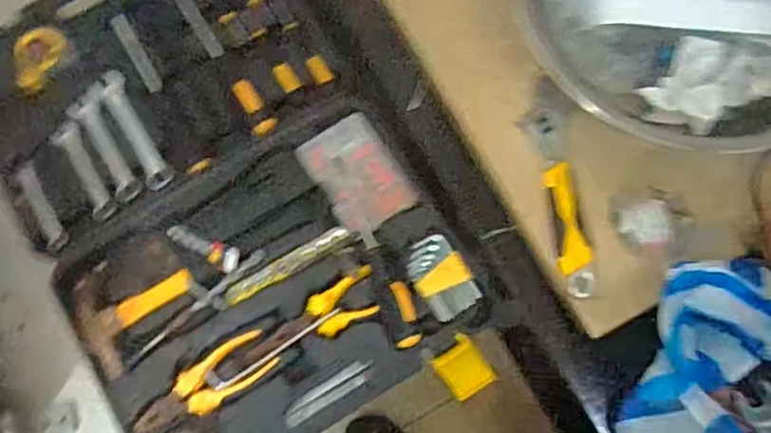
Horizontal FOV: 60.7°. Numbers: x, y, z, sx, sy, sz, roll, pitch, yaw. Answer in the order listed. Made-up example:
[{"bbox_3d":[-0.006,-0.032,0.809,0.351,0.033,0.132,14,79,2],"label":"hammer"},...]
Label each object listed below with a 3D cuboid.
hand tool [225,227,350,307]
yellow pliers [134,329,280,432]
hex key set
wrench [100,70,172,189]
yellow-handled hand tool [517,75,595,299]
[{"bbox_3d":[-0.097,0.047,0.647,0.131,0.008,0.018,-29,78,-8],"label":"hand tool"},{"bbox_3d":[-0.169,0.160,0.616,0.136,0.009,0.046,-36,79,-10],"label":"yellow pliers"},{"bbox_3d":[0.054,0.058,0.640,0.051,0.010,0.077,-32,78,-9],"label":"hex key set"},{"bbox_3d":[-0.259,-0.089,0.682,0.026,0.008,0.138,-27,77,-8],"label":"wrench"},{"bbox_3d":[0.154,-0.027,0.584,0.041,0.016,0.193,-5,75,-2],"label":"yellow-handled hand tool"}]

